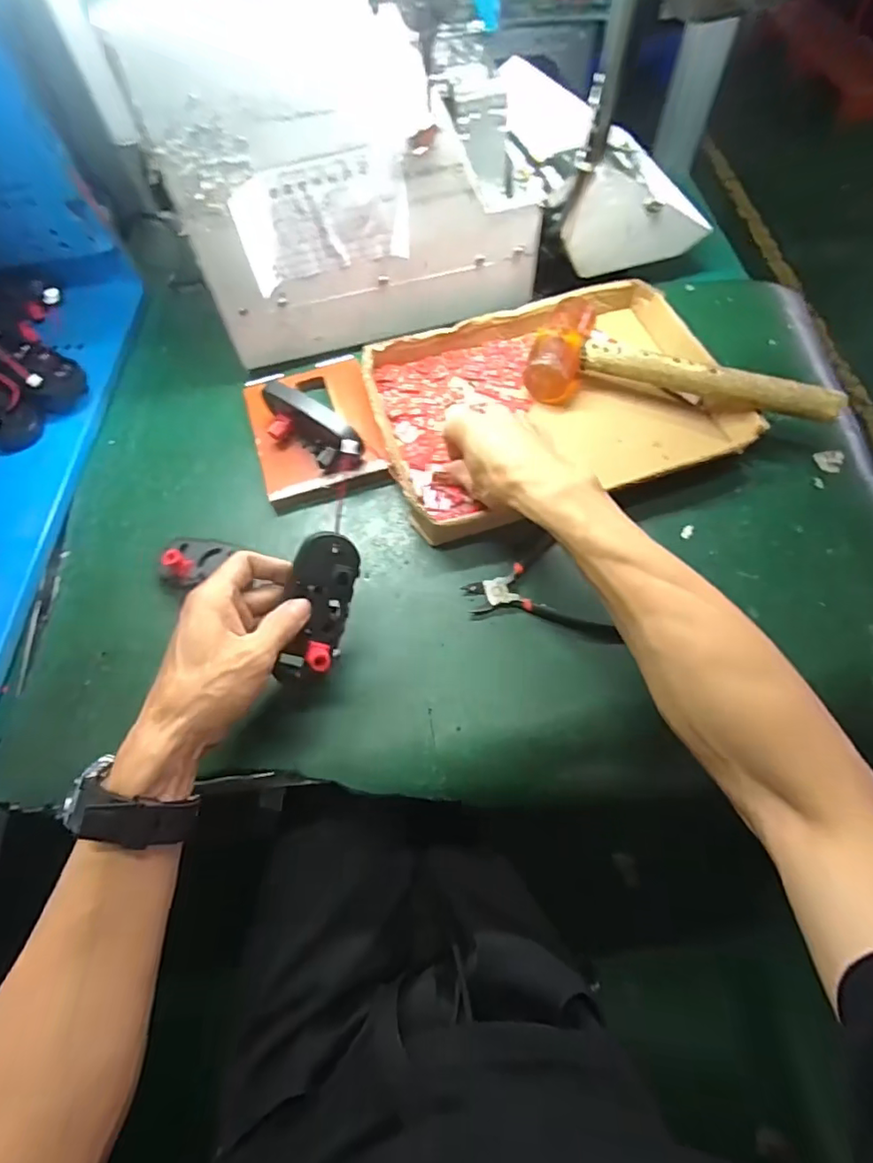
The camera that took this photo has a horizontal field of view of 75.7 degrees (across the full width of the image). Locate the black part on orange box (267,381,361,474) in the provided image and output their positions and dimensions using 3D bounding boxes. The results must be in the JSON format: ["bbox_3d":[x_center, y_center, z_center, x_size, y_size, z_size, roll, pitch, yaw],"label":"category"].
[{"bbox_3d":[-0.120,-0.142,0.515,0.114,0.056,0.037,33,70,17],"label":"black part on orange box"}]

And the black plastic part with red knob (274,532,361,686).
[{"bbox_3d":[-0.086,0.019,0.410,0.045,0.032,0.107,9,84,7],"label":"black plastic part with red knob"}]

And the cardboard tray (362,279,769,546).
[{"bbox_3d":[0.109,-0.174,0.546,0.327,0.043,0.238,-18,64,-6],"label":"cardboard tray"}]

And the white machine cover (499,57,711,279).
[{"bbox_3d":[0.177,-0.454,0.611,0.179,0.102,0.215,-15,64,-4],"label":"white machine cover"}]

